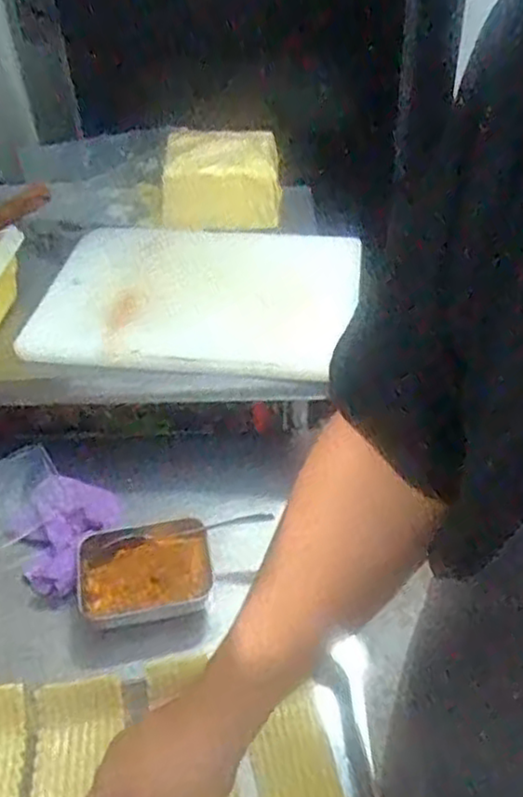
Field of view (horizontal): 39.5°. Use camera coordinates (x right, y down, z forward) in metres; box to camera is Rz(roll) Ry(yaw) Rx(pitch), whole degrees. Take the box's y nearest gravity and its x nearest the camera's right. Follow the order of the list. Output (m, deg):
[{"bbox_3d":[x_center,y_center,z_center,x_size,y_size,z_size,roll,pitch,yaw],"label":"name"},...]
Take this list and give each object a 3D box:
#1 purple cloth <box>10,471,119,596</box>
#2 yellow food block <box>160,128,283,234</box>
[{"bbox_3d":[-0.224,0.146,0.809,0.116,0.039,0.140,17,46,20],"label":"purple cloth"},{"bbox_3d":[-0.064,-0.336,1.135,0.182,0.113,0.109,-5,43,-2],"label":"yellow food block"}]

